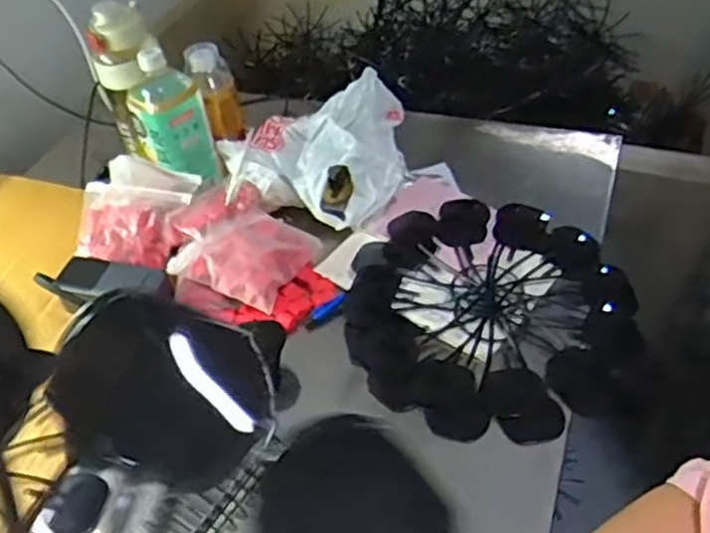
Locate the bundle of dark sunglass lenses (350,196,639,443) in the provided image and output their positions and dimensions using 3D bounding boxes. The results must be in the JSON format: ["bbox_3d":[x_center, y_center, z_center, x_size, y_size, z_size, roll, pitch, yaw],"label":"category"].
[{"bbox_3d":[0.141,0.060,0.850,0.347,0.080,0.331,-13,43,-8],"label":"bundle of dark sunglass lenses"}]

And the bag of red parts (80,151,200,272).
[{"bbox_3d":[-0.284,-0.073,0.924,0.140,0.033,0.150,10,62,13],"label":"bag of red parts"}]

